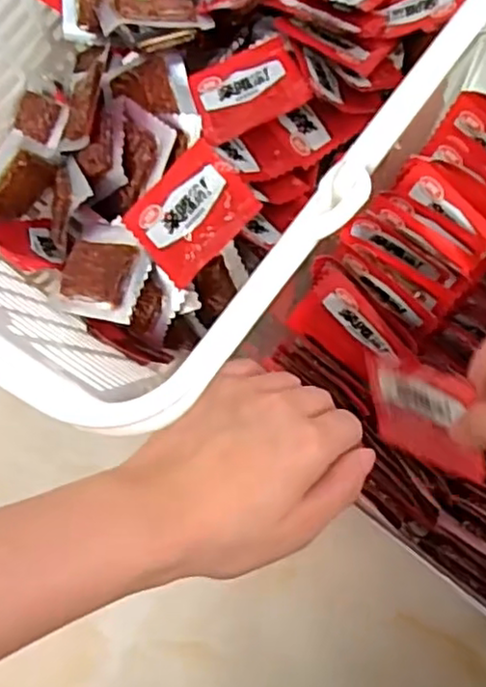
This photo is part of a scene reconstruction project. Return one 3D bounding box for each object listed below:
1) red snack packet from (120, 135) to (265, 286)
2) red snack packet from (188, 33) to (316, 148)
[{"bbox_3d":[-0.031,-0.076,0.398,0.069,0.008,0.057,-45,84,14],"label":"red snack packet"},{"bbox_3d":[0.002,-0.164,0.438,0.072,0.011,0.053,-24,79,-6],"label":"red snack packet"}]

